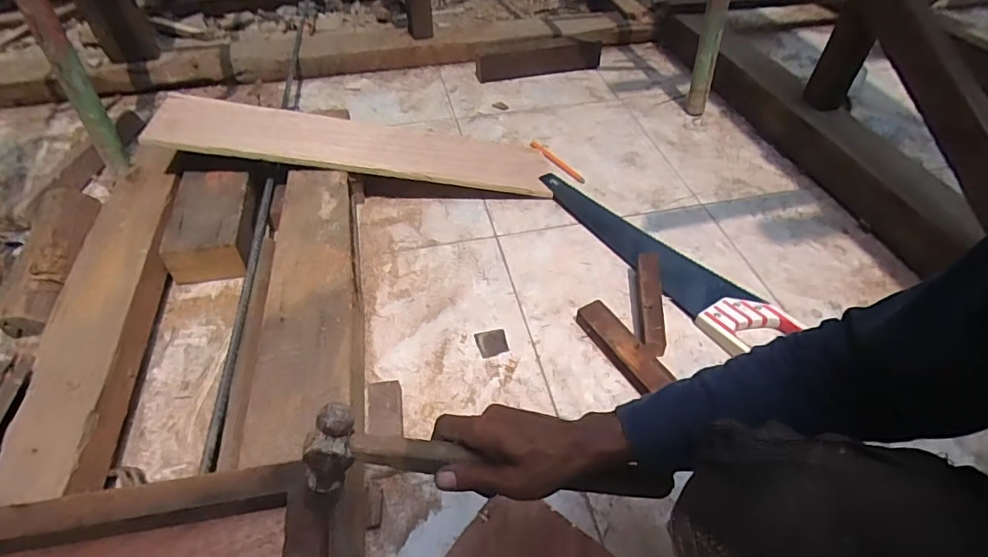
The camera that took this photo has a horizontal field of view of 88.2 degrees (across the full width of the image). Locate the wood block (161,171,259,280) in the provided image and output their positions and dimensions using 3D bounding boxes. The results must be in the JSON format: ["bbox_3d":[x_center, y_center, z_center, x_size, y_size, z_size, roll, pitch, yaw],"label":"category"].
[{"bbox_3d":[-0.460,-0.095,0.848,0.127,0.064,0.202,-7,48,-6],"label":"wood block"}]

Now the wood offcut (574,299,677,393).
[{"bbox_3d":[0.179,0.097,0.723,0.044,0.034,0.152,-24,52,-20],"label":"wood offcut"}]

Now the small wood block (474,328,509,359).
[{"bbox_3d":[-0.003,0.091,0.740,0.043,0.015,0.041,-13,49,-12],"label":"small wood block"}]

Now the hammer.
[{"bbox_3d":[0.007,0.159,0.423,0.311,0.064,0.036,13,46,-16],"label":"hammer"}]

